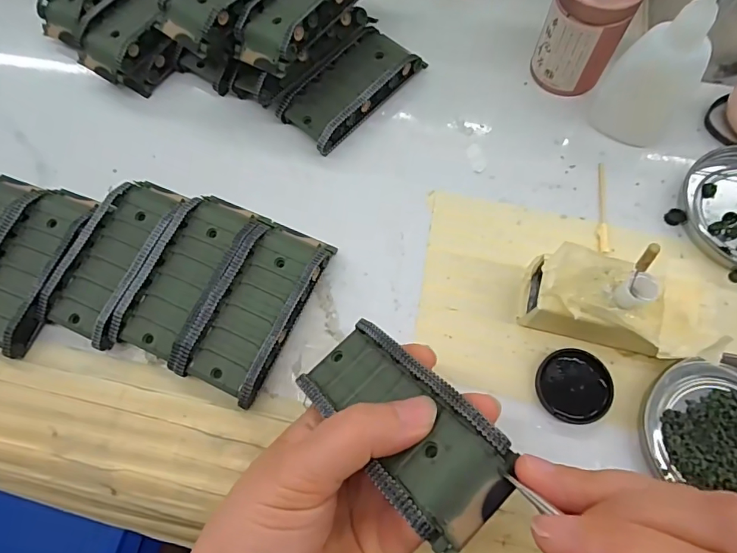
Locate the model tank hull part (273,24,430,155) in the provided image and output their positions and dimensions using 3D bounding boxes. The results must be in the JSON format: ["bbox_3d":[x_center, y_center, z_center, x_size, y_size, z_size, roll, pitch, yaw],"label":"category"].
[{"bbox_3d":[-0.011,-0.122,0.298,0.089,0.021,0.042,-43,73,-13],"label":"model tank hull part"}]

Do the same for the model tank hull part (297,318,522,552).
[{"bbox_3d":[0.011,0.055,0.184,0.042,0.018,0.095,-40,43,-12],"label":"model tank hull part"}]

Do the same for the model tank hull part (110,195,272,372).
[{"bbox_3d":[-0.098,-0.003,0.254,0.045,0.017,0.095,22,72,11],"label":"model tank hull part"}]

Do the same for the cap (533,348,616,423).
[{"bbox_3d":[0.103,0.055,0.232,0.035,0.007,0.035,-1,69,2],"label":"cap"}]

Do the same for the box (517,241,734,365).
[{"bbox_3d":[0.120,0.016,0.223,0.087,0.048,0.041,16,71,9],"label":"box"}]

